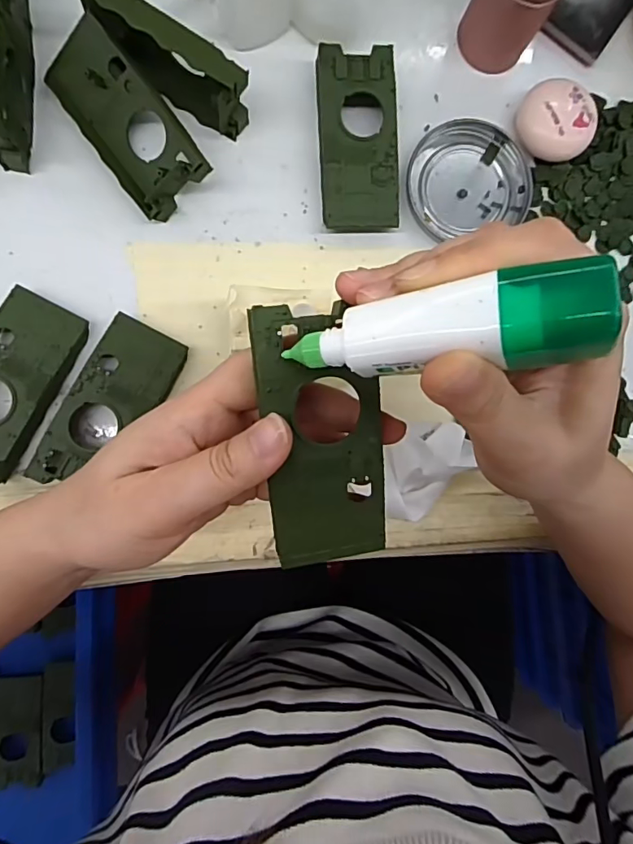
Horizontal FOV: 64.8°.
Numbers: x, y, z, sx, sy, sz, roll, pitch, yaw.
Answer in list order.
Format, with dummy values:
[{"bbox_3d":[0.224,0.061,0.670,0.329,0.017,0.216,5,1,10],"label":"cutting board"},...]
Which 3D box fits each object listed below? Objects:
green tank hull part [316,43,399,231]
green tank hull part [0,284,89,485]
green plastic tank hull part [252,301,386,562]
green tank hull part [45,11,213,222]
[{"bbox_3d":[0.025,-0.170,0.304,0.046,0.021,0.103,-3,90,-5],"label":"green tank hull part"},{"bbox_3d":[-0.174,-0.021,0.284,0.047,0.022,0.103,28,87,-5],"label":"green tank hull part"},{"bbox_3d":[0.002,0.008,0.193,0.048,0.005,0.104,-12,108,-5],"label":"green plastic tank hull part"},{"bbox_3d":[-0.108,-0.172,0.285,0.047,0.015,0.104,-36,90,18],"label":"green tank hull part"}]

